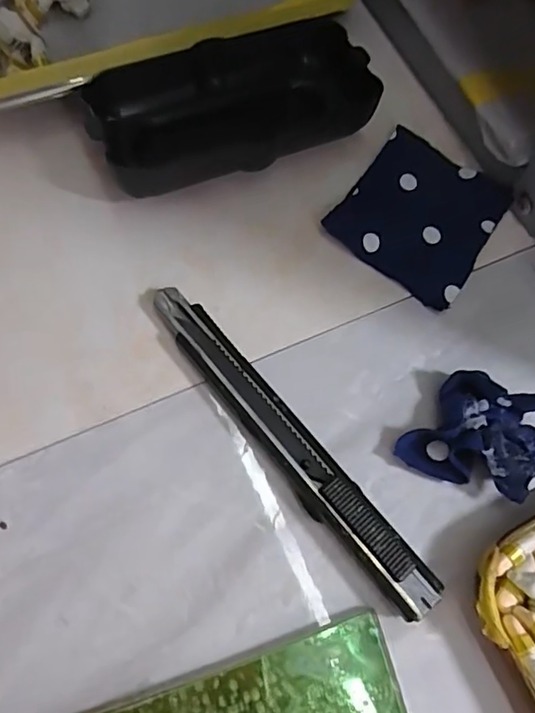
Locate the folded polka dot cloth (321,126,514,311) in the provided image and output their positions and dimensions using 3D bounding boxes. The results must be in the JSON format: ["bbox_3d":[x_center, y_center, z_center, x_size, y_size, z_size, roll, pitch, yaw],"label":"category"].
[{"bbox_3d":[0.063,-0.059,0.224,0.057,0.006,0.067,34,69,9],"label":"folded polka dot cloth"}]

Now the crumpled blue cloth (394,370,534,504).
[{"bbox_3d":[0.072,0.026,0.185,0.045,0.015,0.037,21,67,4],"label":"crumpled blue cloth"}]

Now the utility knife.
[{"bbox_3d":[0.005,0.027,0.181,0.016,0.010,0.132,-36,74,-15],"label":"utility knife"}]

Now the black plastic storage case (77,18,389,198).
[{"bbox_3d":[-0.012,-0.103,0.222,0.112,0.029,0.046,-20,71,-13],"label":"black plastic storage case"}]

